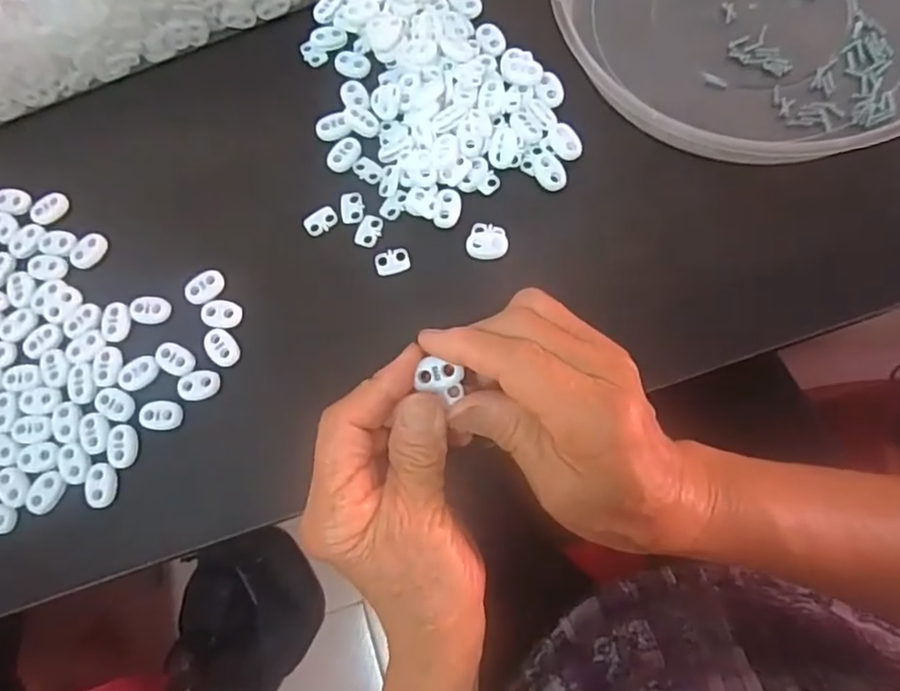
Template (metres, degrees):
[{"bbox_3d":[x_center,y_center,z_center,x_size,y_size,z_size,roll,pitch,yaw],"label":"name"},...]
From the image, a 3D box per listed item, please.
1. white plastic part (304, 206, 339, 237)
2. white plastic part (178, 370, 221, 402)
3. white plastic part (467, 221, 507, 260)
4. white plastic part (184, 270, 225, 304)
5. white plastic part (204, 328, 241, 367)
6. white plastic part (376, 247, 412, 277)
[{"bbox_3d":[-0.073,-0.071,0.347,0.019,0.004,0.013,-31,75,-3],"label":"white plastic part"},{"bbox_3d":[-0.134,0.021,0.324,0.021,0.004,0.016,-9,75,2],"label":"white plastic part"},{"bbox_3d":[0.020,-0.057,0.333,0.022,0.005,0.021,0,75,5],"label":"white plastic part"},{"bbox_3d":[-0.137,-0.033,0.340,0.015,0.004,0.022,42,82,14],"label":"white plastic part"},{"bbox_3d":[-0.123,0.000,0.329,0.015,0.004,0.021,-28,75,-3],"label":"white plastic part"},{"bbox_3d":[-0.031,-0.046,0.335,0.019,0.004,0.014,-14,74,1],"label":"white plastic part"}]

